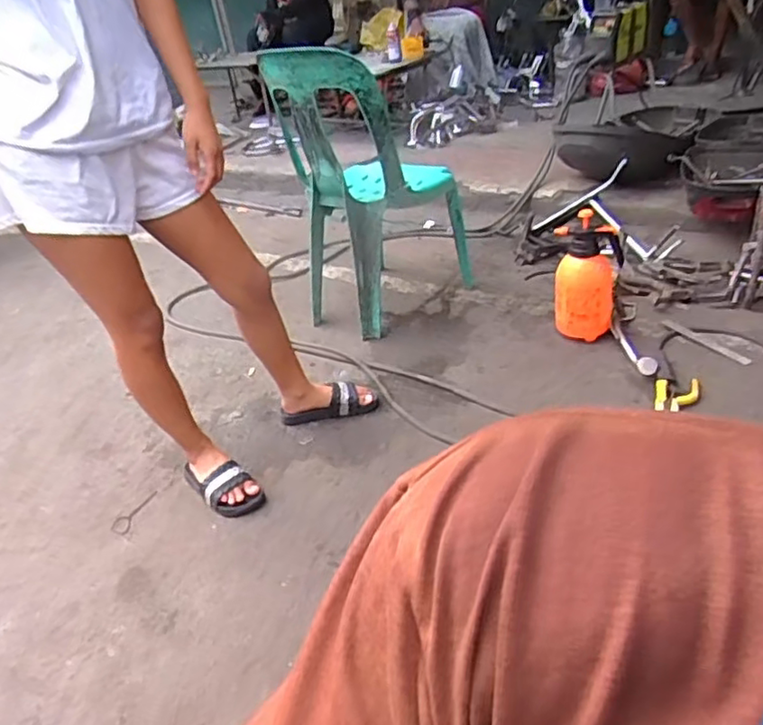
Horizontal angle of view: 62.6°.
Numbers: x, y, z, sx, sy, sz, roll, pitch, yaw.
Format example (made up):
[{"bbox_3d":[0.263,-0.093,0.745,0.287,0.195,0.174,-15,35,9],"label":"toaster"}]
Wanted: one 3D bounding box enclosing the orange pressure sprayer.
[{"bbox_3d":[0.533,-0.235,1.617,0.141,0.360,0.191,8,36,25],"label":"orange pressure sprayer"}]

